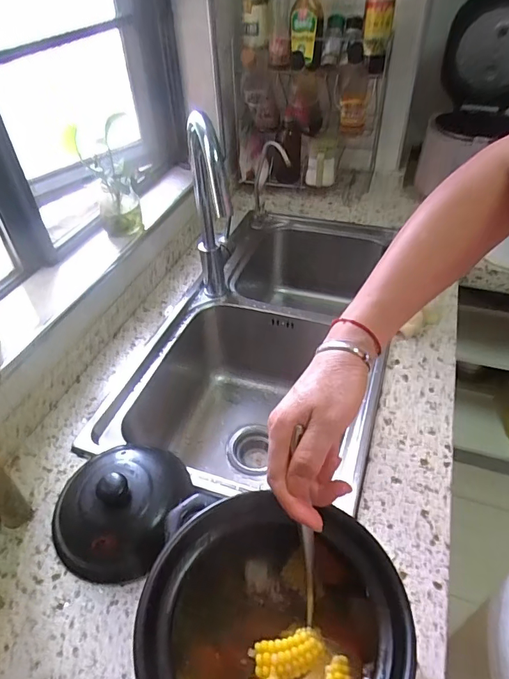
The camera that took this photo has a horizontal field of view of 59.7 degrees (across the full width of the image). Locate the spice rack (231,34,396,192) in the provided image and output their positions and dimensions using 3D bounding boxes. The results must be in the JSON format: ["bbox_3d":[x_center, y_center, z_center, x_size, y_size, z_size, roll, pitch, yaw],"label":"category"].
[{"bbox_3d":[0.143,-0.574,1.122,0.347,0.311,0.255,8,44,11],"label":"spice rack"}]

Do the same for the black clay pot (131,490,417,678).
[{"bbox_3d":[0.017,0.257,0.377,0.197,0.145,0.191,3,44,6],"label":"black clay pot"}]

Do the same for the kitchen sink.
[{"bbox_3d":[0.010,0.035,0.927,0.440,0.258,0.719,8,44,11],"label":"kitchen sink"}]

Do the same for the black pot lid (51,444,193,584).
[{"bbox_3d":[-0.179,0.191,0.544,0.156,0.066,0.161,-1,43,1],"label":"black pot lid"}]

